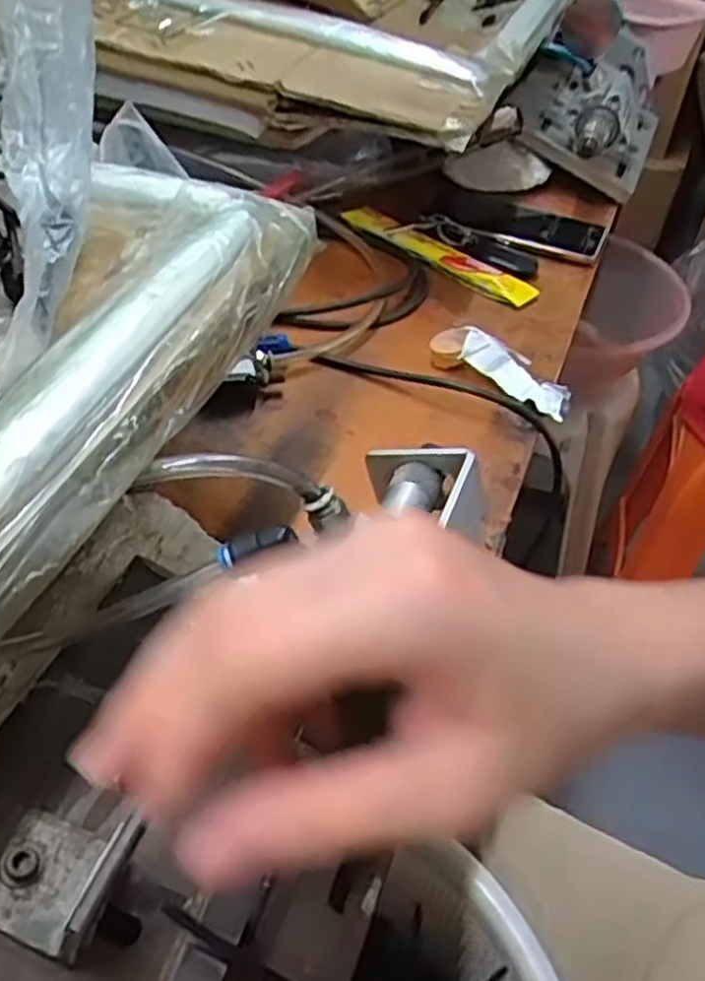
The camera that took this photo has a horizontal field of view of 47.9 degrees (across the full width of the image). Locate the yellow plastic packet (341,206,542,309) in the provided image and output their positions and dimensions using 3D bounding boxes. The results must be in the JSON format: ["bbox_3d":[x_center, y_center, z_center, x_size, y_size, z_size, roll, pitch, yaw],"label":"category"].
[{"bbox_3d":[0.071,-0.211,0.693,0.036,0.006,0.211,-32,53,-32],"label":"yellow plastic packet"}]

